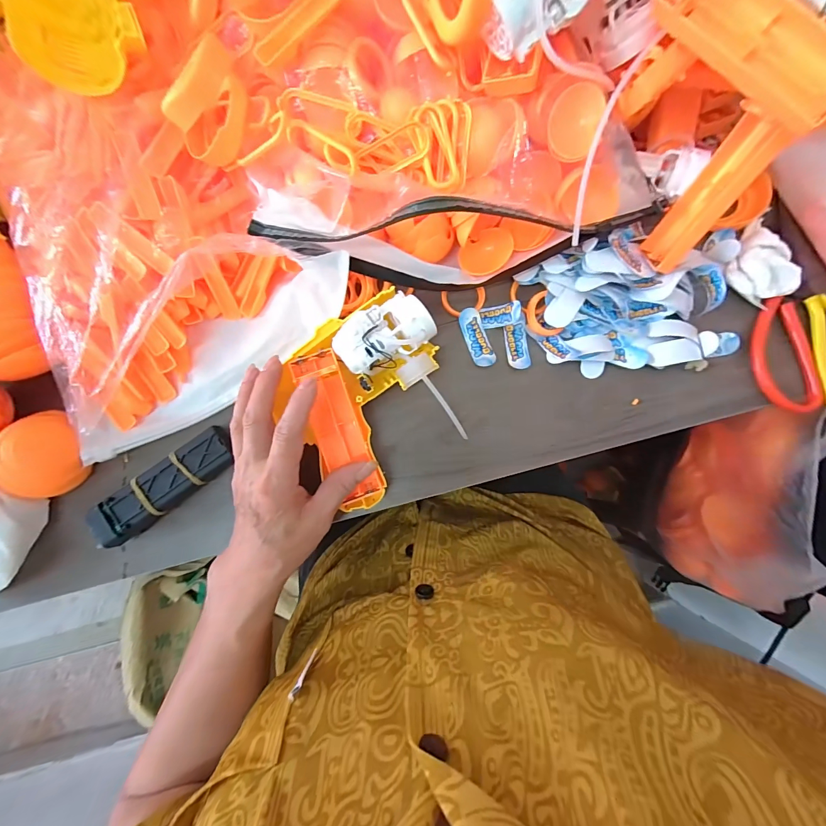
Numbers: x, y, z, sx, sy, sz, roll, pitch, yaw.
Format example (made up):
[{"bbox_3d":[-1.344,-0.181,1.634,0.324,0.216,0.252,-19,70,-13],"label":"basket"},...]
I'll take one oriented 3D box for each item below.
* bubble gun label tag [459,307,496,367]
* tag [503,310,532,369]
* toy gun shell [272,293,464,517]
[{"bbox_3d":[0.052,-0.060,0.293,0.018,0.008,0.047,-21,84,-1],"label":"bubble gun label tag"},{"bbox_3d":[0.084,-0.057,0.292,0.019,0.007,0.044,-7,84,1],"label":"tag"},{"bbox_3d":[-0.028,-0.012,0.266,0.123,0.038,0.120,-35,84,-2],"label":"toy gun shell"}]

